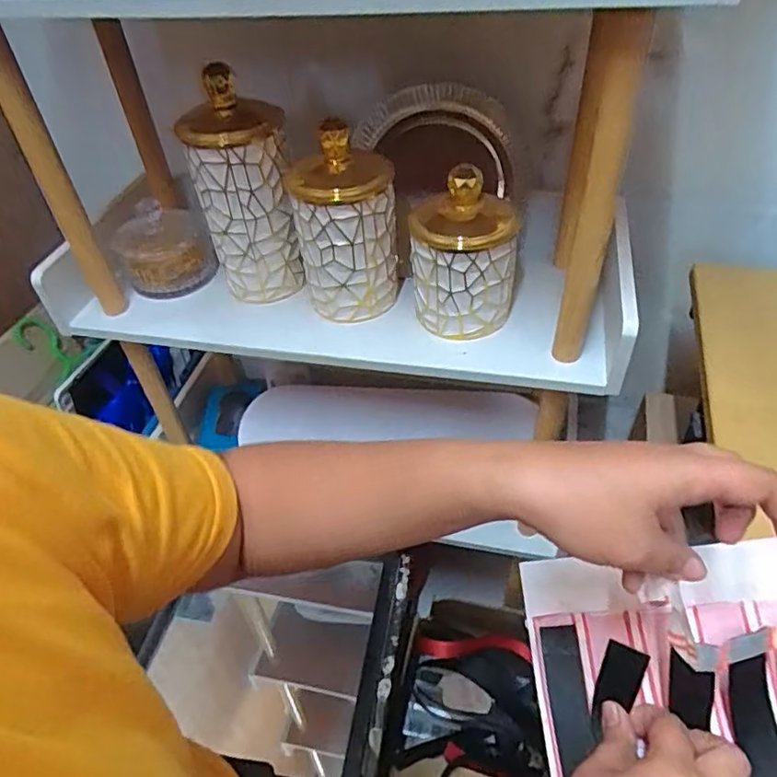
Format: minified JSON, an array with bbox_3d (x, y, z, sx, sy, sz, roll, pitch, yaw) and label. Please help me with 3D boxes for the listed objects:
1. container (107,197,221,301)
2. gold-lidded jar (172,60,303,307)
[{"bbox_3d":[-0.265,-0.167,0.701,0.110,0.088,0.094,-22,46,-18],"label":"container"},{"bbox_3d":[-0.152,-0.207,0.634,0.101,0.214,0.111,-2,44,2],"label":"gold-lidded jar"}]

